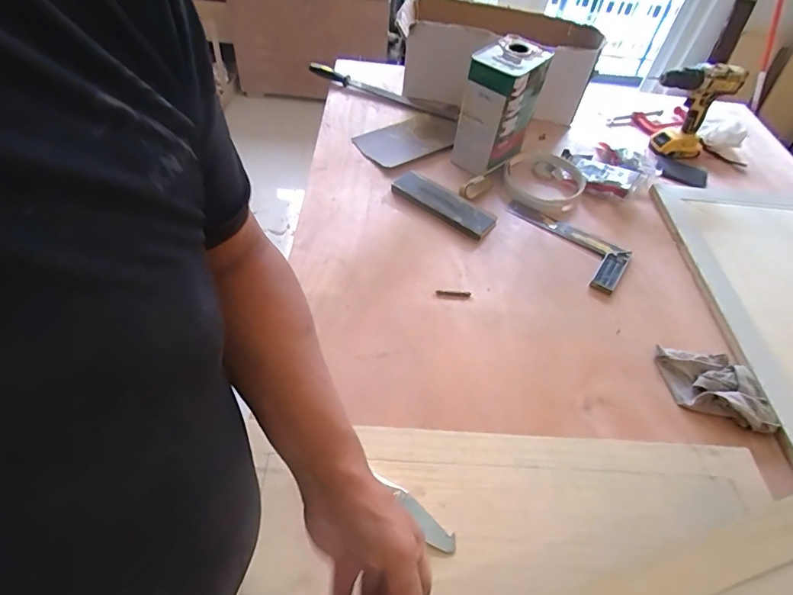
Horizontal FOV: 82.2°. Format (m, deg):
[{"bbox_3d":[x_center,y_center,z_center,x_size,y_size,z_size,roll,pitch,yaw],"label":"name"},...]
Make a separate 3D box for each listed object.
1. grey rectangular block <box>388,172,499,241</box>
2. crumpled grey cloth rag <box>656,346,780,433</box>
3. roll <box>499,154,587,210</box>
[{"bbox_3d":[0.092,-0.182,0.893,0.214,0.026,0.066,35,56,22],"label":"grey rectangular block"},{"bbox_3d":[0.474,0.128,0.676,0.140,0.023,0.111,11,50,5],"label":"crumpled grey cloth rag"},{"bbox_3d":[0.310,-0.255,0.975,0.156,0.027,0.170,2,50,-3],"label":"roll"}]

